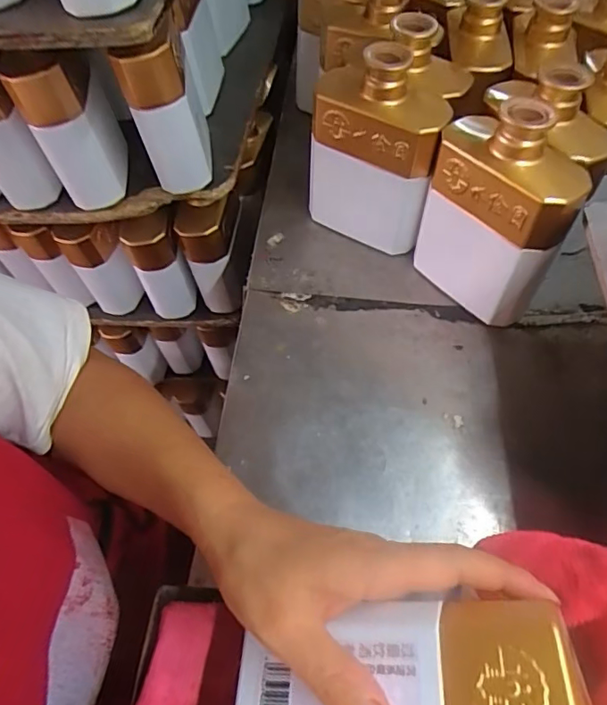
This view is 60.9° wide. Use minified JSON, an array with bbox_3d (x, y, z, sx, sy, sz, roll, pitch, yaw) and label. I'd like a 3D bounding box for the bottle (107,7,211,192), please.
[{"bbox_3d":[-0.128,-0.222,0.485,0.067,0.137,0.048,-13,56,-8],"label":"bottle"}]

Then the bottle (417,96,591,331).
[{"bbox_3d":[0.148,-0.105,0.408,0.062,0.164,0.117,-26,59,-16],"label":"bottle"}]

